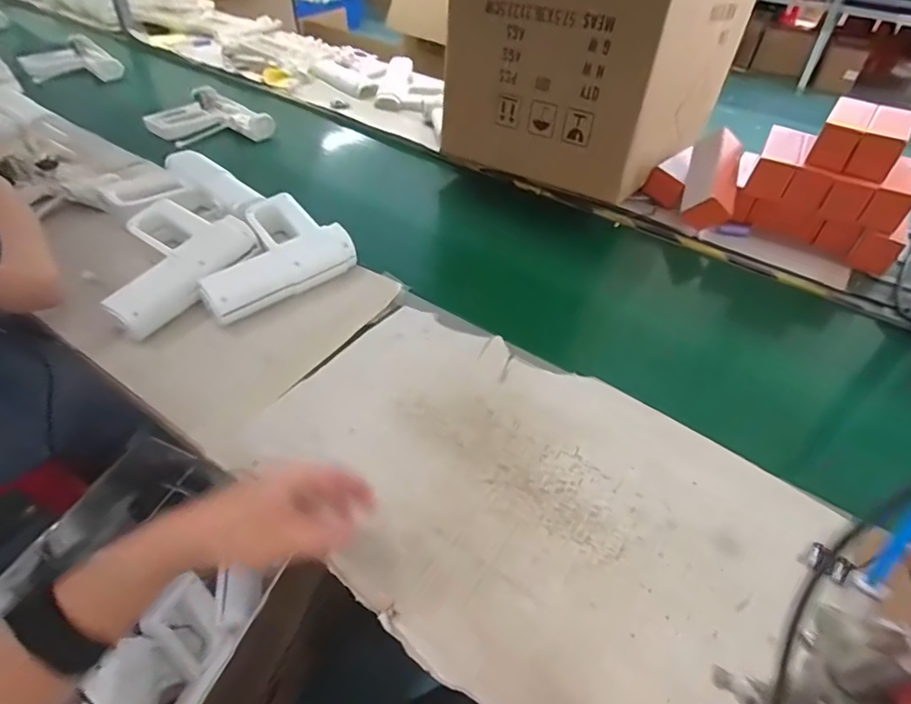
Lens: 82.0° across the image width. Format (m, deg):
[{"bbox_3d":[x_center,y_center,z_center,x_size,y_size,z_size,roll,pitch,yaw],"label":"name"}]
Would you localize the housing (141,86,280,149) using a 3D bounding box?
[{"bbox_3d":[-0.537,-0.496,1.125,0.236,0.047,0.202,37,55,28],"label":"housing"}]

